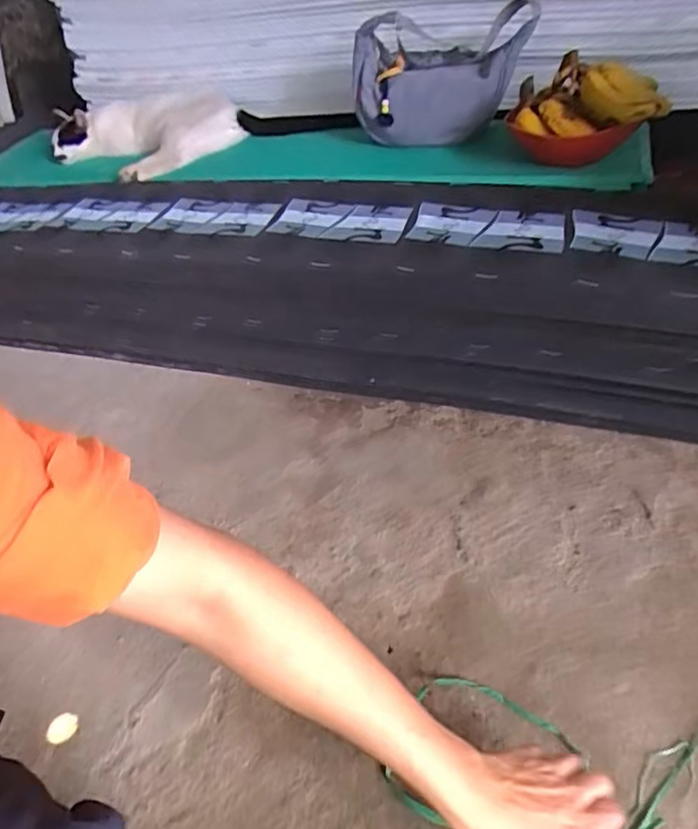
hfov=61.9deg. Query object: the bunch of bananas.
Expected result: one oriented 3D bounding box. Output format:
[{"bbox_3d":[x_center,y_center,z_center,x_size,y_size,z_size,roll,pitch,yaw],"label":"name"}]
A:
[{"bbox_3d":[0.350,-0.464,0.849,0.193,0.079,0.160,7,44,16],"label":"bunch of bananas"}]

